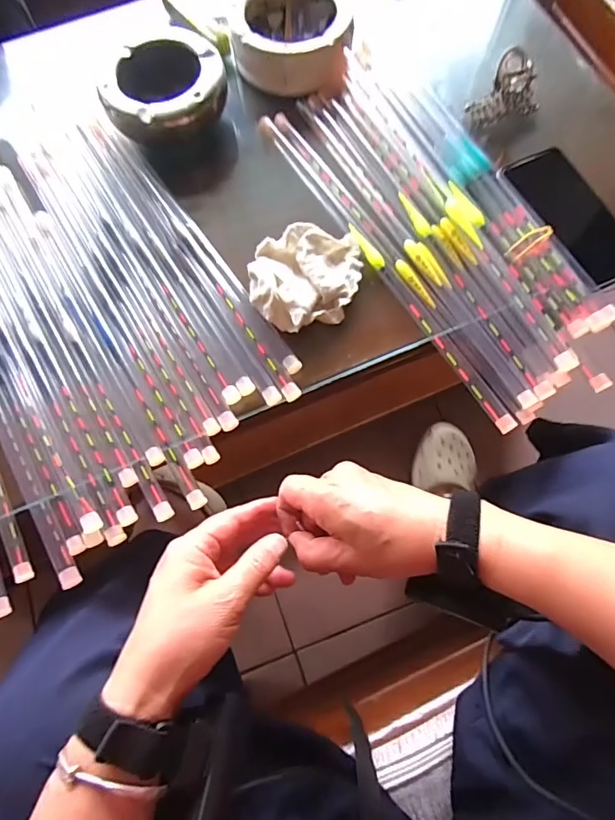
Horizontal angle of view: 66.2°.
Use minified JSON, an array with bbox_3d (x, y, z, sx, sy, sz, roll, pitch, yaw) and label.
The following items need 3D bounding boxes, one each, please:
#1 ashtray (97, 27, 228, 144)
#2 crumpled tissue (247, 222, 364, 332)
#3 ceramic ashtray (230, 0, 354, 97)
[{"bbox_3d":[-0.158,-0.353,0.518,0.130,0.049,0.124,0,73,1],"label":"ashtray"},{"bbox_3d":[-0.002,-0.130,0.459,0.102,0.029,0.111,5,73,2],"label":"crumpled tissue"},{"bbox_3d":[-0.012,-0.443,0.550,0.129,0.043,0.151,12,73,5],"label":"ceramic ashtray"}]

